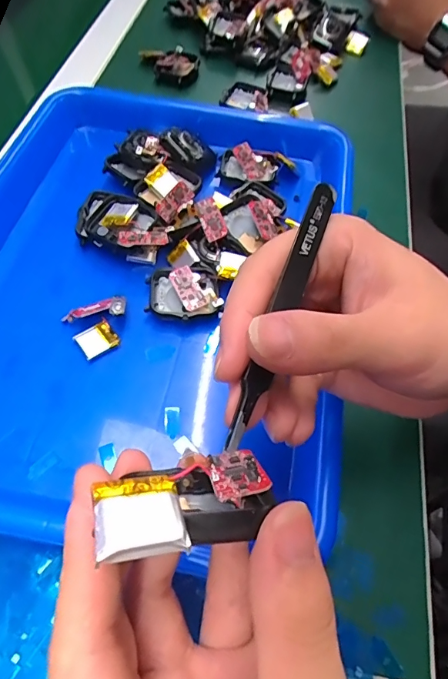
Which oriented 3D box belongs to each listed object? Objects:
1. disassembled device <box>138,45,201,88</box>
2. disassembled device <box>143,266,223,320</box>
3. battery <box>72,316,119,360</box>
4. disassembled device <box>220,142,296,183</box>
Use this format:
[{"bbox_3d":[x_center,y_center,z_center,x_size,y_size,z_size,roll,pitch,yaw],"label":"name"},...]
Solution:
[{"bbox_3d":[-0.057,-0.277,0.450,0.062,0.019,0.048,9,59,3],"label":"disassembled device"},{"bbox_3d":[-0.025,-0.030,0.277,0.044,0.006,0.038,-7,59,-7],"label":"disassembled device"},{"bbox_3d":[-0.076,0.000,0.263,0.021,0.004,0.019,-31,65,-20],"label":"battery"},{"bbox_3d":[0.023,-0.135,0.346,0.052,0.015,0.036,25,61,12],"label":"disassembled device"}]

